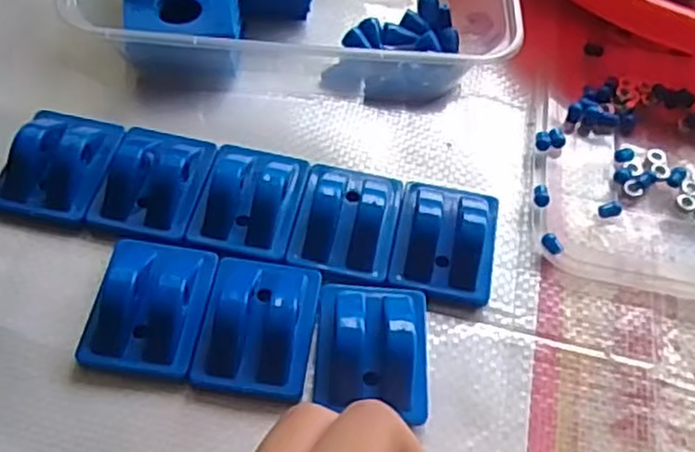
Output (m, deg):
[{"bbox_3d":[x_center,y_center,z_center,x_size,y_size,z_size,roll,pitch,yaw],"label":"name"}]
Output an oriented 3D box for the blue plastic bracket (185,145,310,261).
[{"bbox_3d":[-0.033,-0.010,0.246,0.034,0.015,0.042,13,56,4],"label":"blue plastic bracket"}]

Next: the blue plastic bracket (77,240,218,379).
[{"bbox_3d":[-0.061,0.024,0.221,0.035,0.014,0.043,11,56,3],"label":"blue plastic bracket"}]

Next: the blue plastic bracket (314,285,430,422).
[{"bbox_3d":[0.008,0.034,0.216,0.034,0.014,0.042,5,56,-1],"label":"blue plastic bracket"}]

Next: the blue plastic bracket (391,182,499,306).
[{"bbox_3d":[0.034,0.005,0.242,0.034,0.016,0.042,9,56,2],"label":"blue plastic bracket"}]

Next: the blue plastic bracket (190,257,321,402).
[{"bbox_3d":[-0.027,0.028,0.218,0.033,0.010,0.044,8,56,1],"label":"blue plastic bracket"}]

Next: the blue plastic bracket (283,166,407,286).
[{"bbox_3d":[0.000,-0.001,0.245,0.033,0.013,0.042,11,56,3],"label":"blue plastic bracket"}]

